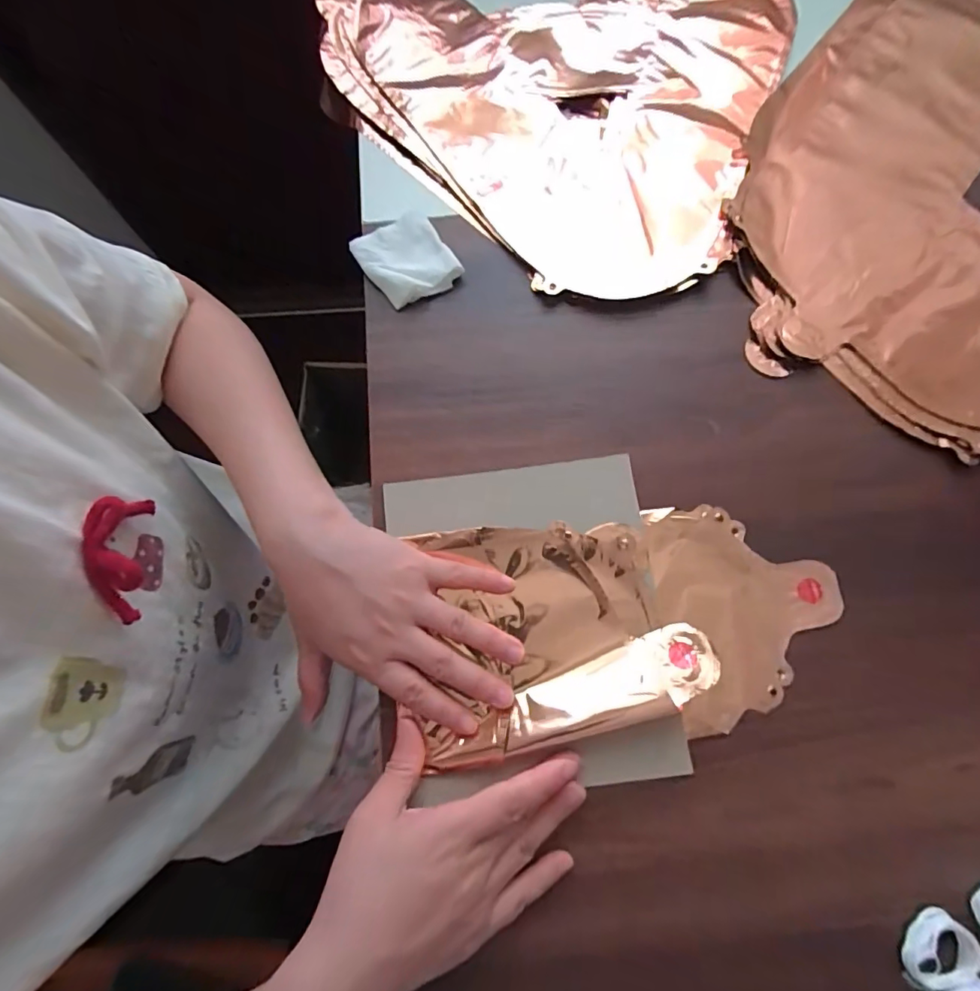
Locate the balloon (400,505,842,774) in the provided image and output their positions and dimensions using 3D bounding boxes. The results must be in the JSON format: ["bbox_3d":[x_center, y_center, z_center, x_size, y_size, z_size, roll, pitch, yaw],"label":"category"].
[{"bbox_3d":[0.085,0.077,0.298,0.247,0.023,0.132,-6,74,-2],"label":"balloon"}]

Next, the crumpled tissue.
[{"bbox_3d":[-0.065,-0.181,0.379,0.064,0.013,0.071,-30,76,-9],"label":"crumpled tissue"}]

